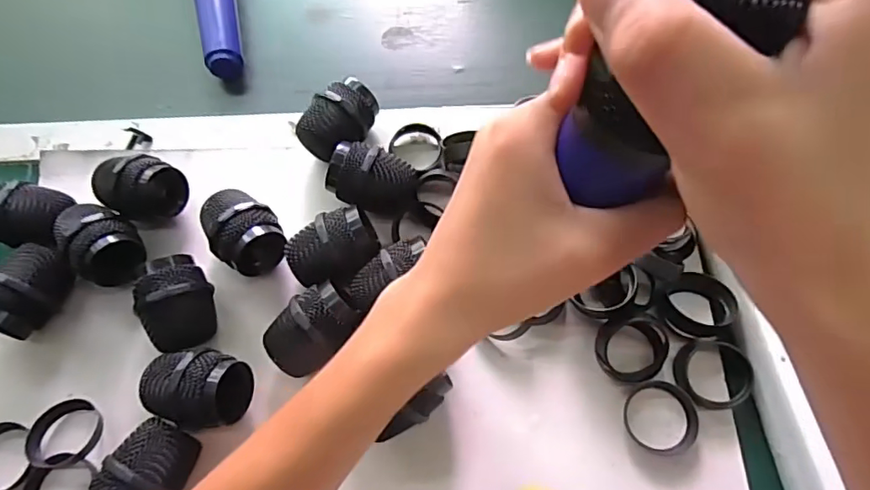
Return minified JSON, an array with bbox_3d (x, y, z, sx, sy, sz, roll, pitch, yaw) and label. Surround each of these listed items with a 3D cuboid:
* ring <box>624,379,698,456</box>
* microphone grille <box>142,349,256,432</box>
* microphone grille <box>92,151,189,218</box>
[{"bbox_3d":[0.144,0.109,0.330,0.045,0.006,0.044,-1,67,3],"label":"ring"},{"bbox_3d":[-0.149,0.092,0.335,0.061,0.053,0.046,16,69,10],"label":"microphone grille"},{"bbox_3d":[-0.222,-0.043,0.389,0.066,0.046,0.047,23,70,12],"label":"microphone grille"}]

